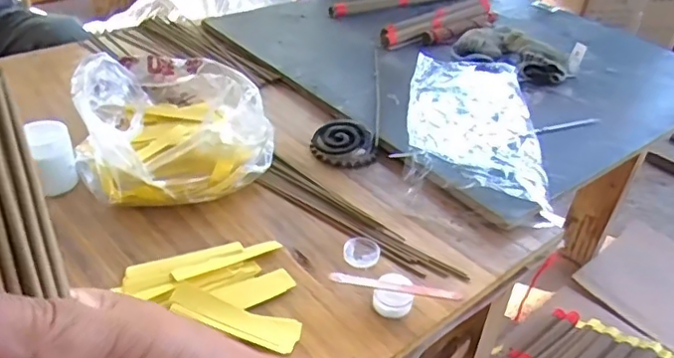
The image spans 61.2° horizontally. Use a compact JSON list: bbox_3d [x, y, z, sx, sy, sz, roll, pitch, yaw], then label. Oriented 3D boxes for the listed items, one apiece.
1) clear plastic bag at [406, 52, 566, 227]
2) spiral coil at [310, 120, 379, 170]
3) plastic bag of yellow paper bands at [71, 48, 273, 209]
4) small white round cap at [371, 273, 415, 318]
[{"bbox_3d":[0.185,-0.086,0.785,0.174,0.026,0.370,7,36,1],"label":"clear plastic bag"},{"bbox_3d":[0.010,-0.046,0.730,0.083,0.031,0.063,5,36,-1],"label":"spiral coil"},{"bbox_3d":[-0.196,-0.068,0.683,0.214,0.088,0.243,-14,40,-25],"label":"plastic bag of yellow paper bands"},{"bbox_3d":[0.053,0.109,0.538,0.036,0.027,0.031,7,36,2],"label":"small white round cap"}]

